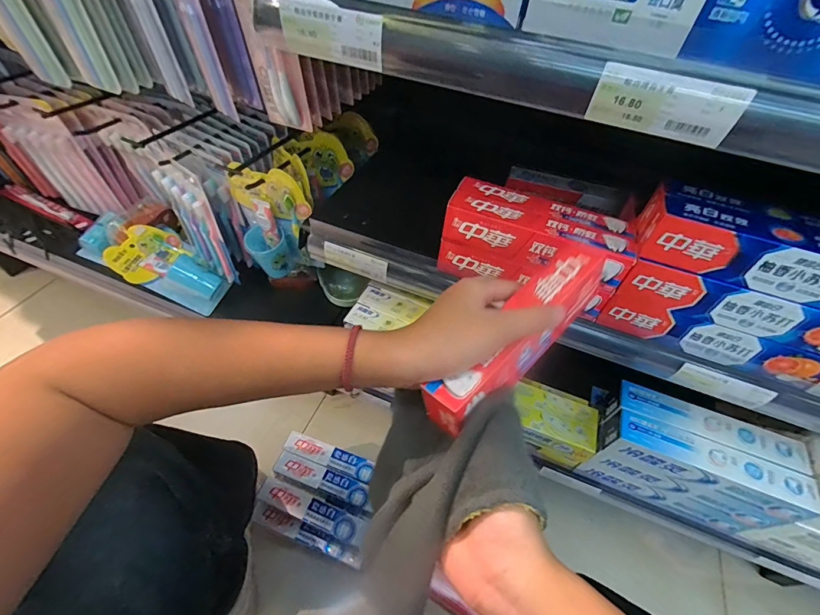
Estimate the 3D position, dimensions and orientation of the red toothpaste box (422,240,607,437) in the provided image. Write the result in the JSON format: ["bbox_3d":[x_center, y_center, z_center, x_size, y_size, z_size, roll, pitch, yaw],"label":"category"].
[{"bbox_3d":[0.087,0.020,0.294,0.042,0.044,0.187,38,66,23],"label":"red toothpaste box"}]

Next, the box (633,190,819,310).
[{"bbox_3d":[0.316,-0.041,0.327,0.218,0.048,0.034,21,52,12],"label":"box"}]

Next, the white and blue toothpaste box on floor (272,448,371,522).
[{"bbox_3d":[-0.149,0.275,0.599,0.142,0.041,0.040,20,52,11],"label":"white and blue toothpaste box on floor"}]

